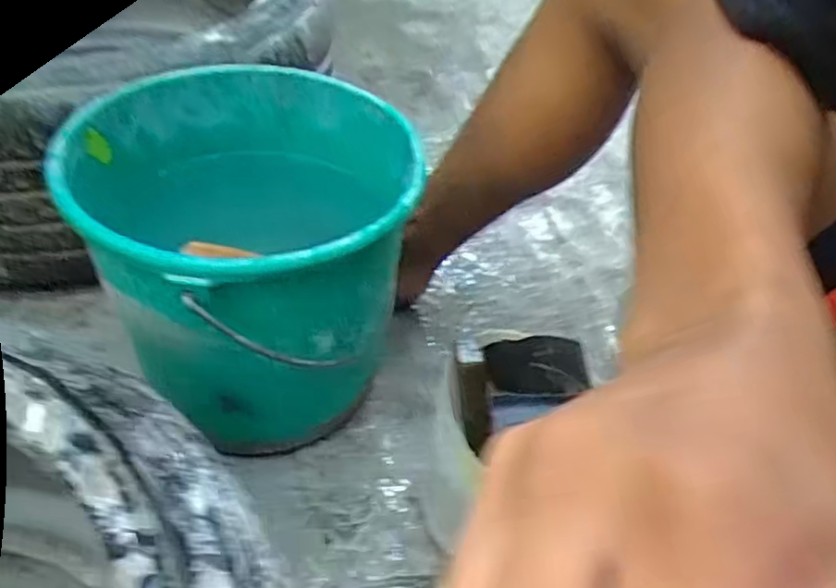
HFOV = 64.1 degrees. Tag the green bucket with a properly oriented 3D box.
[{"bbox_3d":[-0.144,-0.029,0.604,0.264,0.239,0.277,4,43,-4],"label":"green bucket"}]

